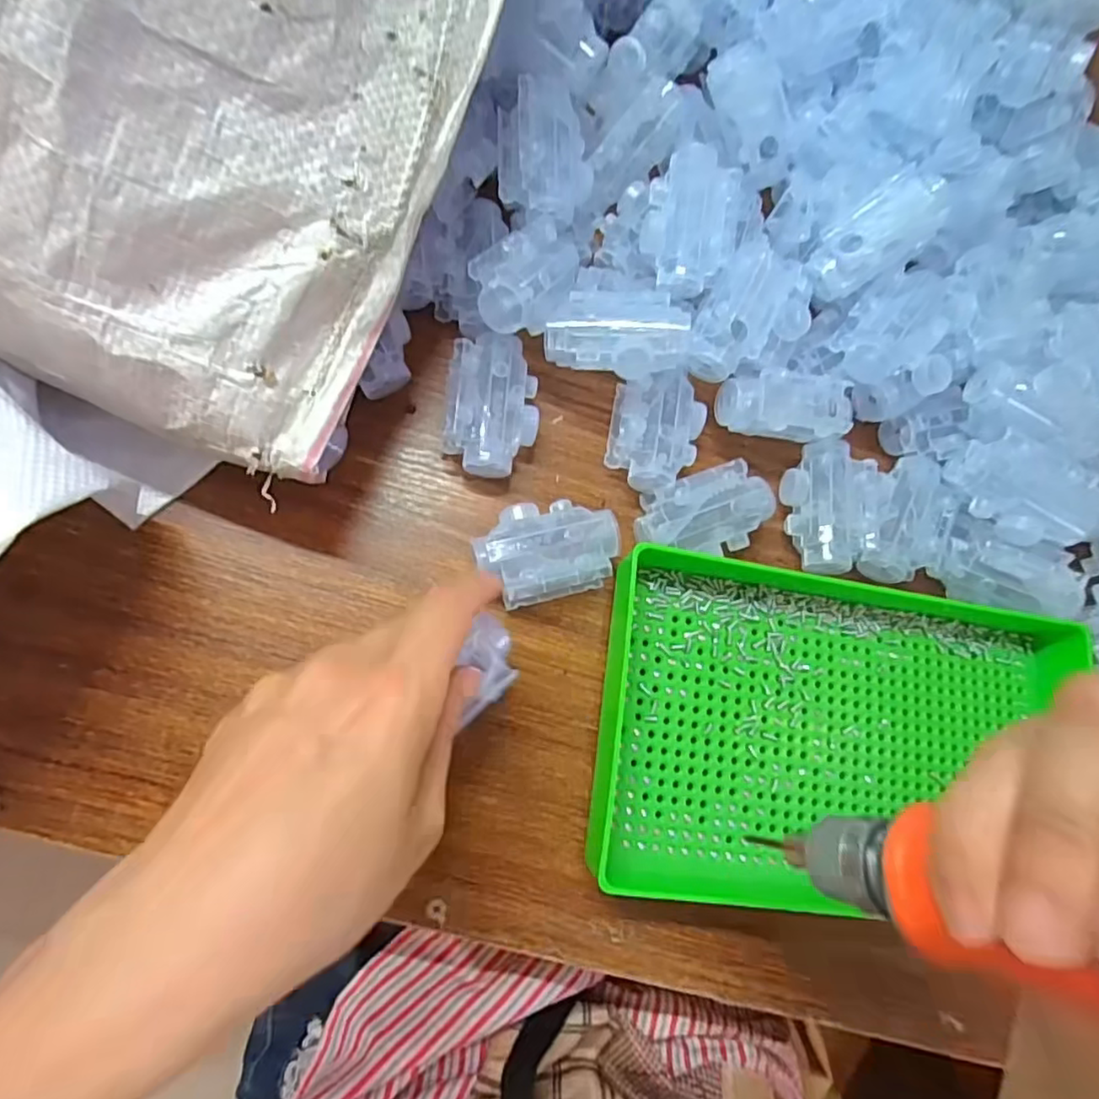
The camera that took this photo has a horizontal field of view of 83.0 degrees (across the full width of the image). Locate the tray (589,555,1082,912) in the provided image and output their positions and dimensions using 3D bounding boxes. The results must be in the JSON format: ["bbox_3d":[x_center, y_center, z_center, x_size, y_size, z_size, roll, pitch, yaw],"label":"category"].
[{"bbox_3d":[0.142,0.093,0.310,0.233,0.027,0.156,10,76,-8],"label":"tray"}]

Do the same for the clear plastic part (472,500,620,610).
[{"bbox_3d":[0.000,0.000,0.301,0.068,0.026,0.046,-11,80,-13],"label":"clear plastic part"}]

